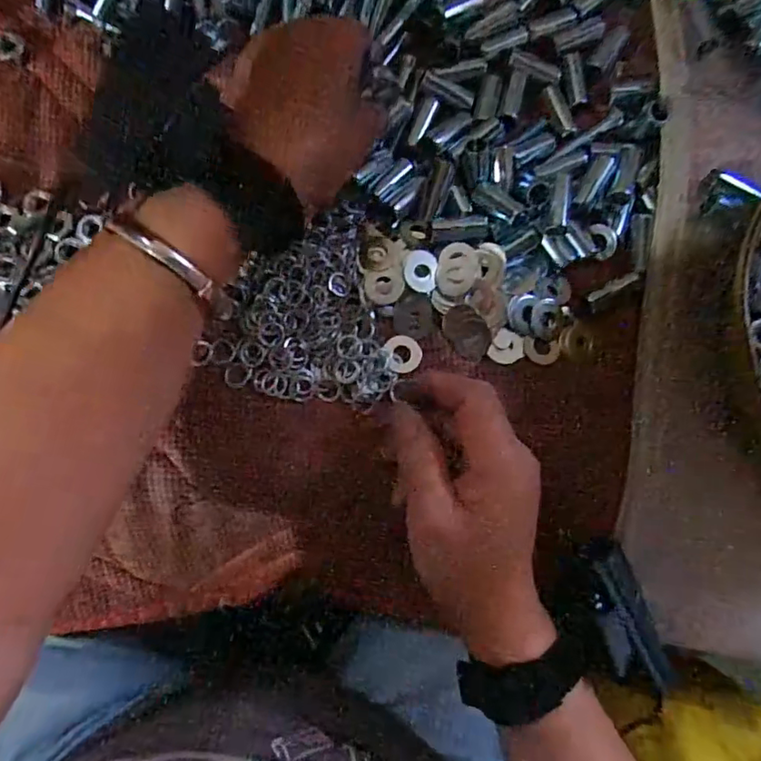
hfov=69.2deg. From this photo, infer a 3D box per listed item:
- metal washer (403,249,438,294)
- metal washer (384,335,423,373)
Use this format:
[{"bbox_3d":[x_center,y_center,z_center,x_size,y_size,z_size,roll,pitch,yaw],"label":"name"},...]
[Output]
[{"bbox_3d":[0.023,-0.062,0.308,0.018,0.004,0.023,6,83,-4],"label":"metal washer"},{"bbox_3d":[0.013,-0.015,0.306,0.021,0.004,0.021,0,83,-4],"label":"metal washer"}]

